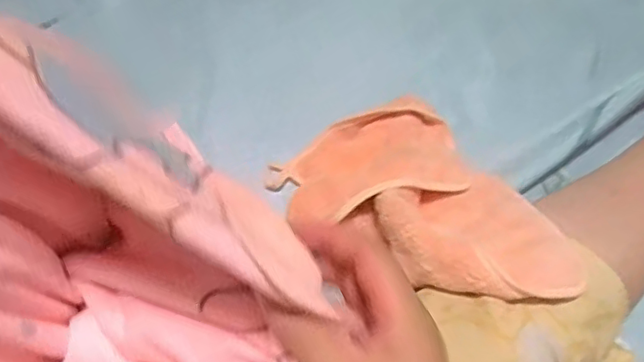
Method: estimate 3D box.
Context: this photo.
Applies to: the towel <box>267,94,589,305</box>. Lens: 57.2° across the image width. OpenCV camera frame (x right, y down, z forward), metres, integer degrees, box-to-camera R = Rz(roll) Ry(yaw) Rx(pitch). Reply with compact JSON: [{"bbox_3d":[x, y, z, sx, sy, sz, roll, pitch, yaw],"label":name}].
[{"bbox_3d":[0.083,0.022,0.518,0.182,0.051,0.261,-16,39,-19],"label":"towel"}]

